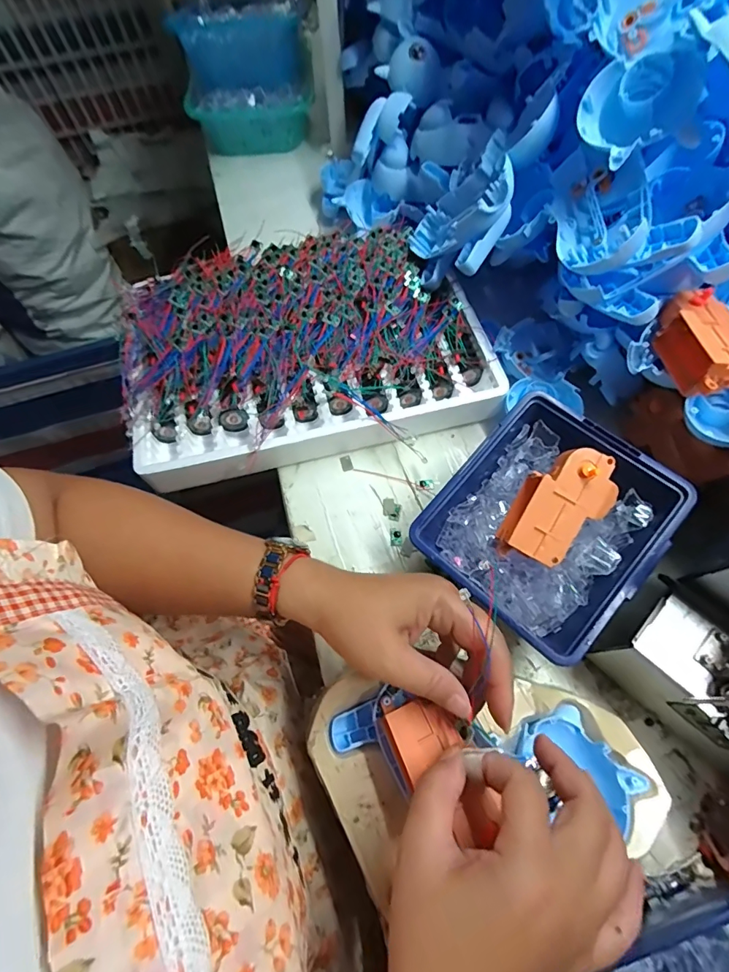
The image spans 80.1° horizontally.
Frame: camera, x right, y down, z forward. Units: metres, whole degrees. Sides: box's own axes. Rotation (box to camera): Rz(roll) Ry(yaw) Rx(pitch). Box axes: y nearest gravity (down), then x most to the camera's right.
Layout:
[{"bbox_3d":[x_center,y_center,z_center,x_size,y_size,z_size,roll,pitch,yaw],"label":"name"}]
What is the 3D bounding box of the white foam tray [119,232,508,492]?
[{"bbox_3d":[-0.061,-0.143,0.435,0.342,0.056,0.229,-14,64,-4],"label":"white foam tray"}]

